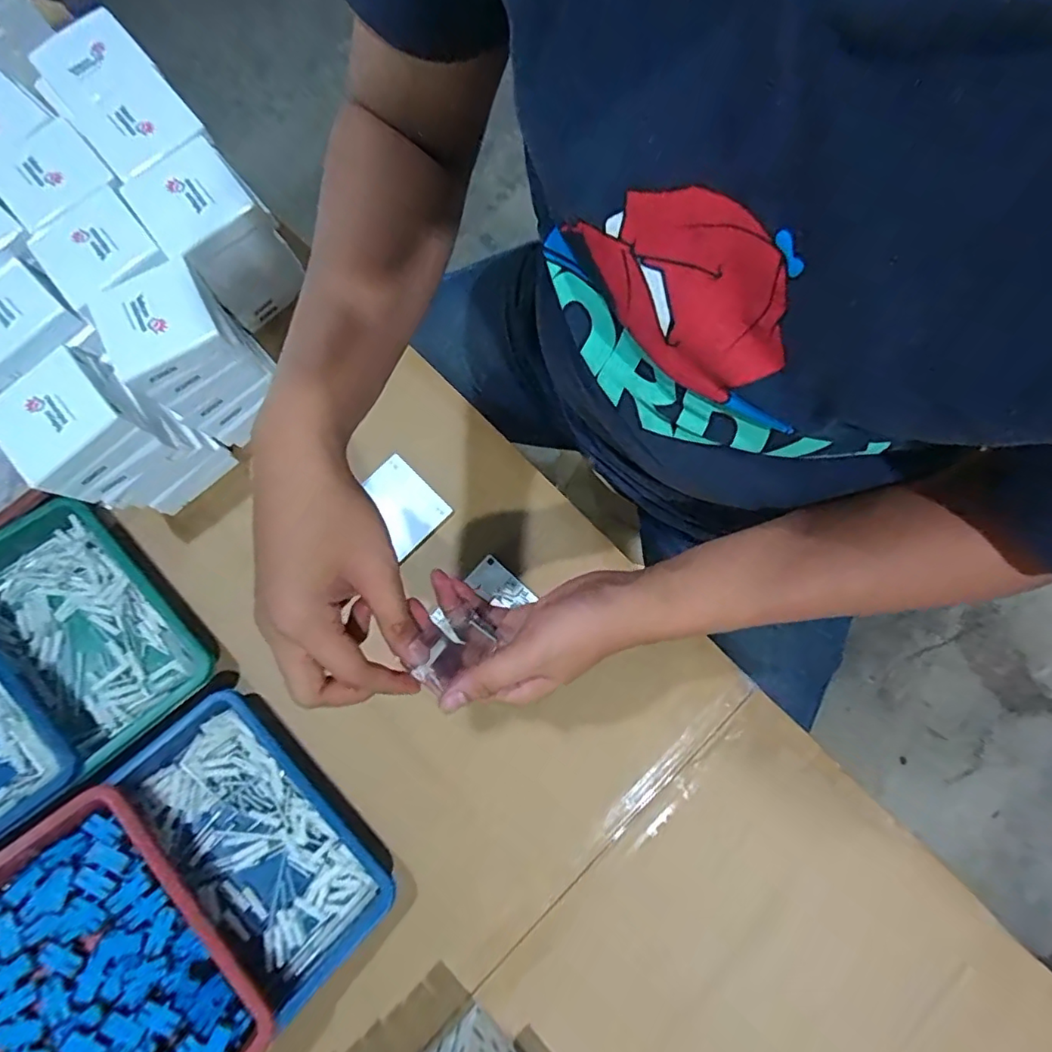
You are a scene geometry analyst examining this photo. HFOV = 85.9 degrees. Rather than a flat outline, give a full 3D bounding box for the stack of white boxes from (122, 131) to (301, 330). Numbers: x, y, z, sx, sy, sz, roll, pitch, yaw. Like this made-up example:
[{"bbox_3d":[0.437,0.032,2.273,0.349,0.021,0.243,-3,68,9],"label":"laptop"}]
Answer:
[{"bbox_3d":[-0.286,-0.267,0.546,0.088,0.142,0.091,42,81,10],"label":"stack of white boxes"}]

